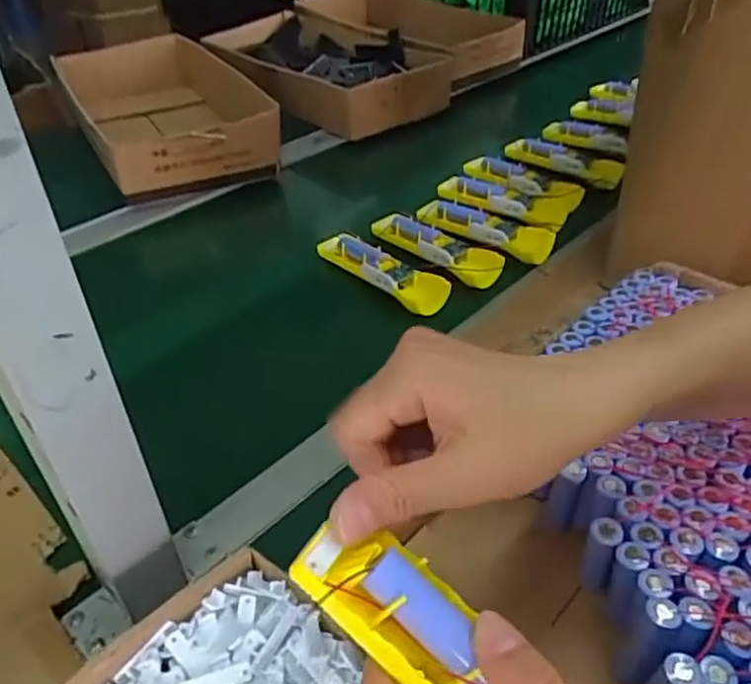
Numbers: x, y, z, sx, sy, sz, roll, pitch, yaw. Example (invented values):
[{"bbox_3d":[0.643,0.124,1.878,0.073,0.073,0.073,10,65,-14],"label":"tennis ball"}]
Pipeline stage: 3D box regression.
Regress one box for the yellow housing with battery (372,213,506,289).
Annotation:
[{"bbox_3d":[0.069,-0.106,0.707,0.165,0.026,0.048,32,51,31],"label":"yellow housing with battery"}]

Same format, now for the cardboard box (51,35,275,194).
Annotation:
[{"bbox_3d":[-0.289,-0.328,0.895,0.206,0.093,0.386,-20,45,-20],"label":"cardboard box"}]

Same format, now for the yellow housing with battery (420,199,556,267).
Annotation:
[{"bbox_3d":[0.125,-0.132,0.735,0.160,0.023,0.048,27,48,28],"label":"yellow housing with battery"}]

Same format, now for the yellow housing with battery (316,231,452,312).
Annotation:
[{"bbox_3d":[0.007,-0.078,0.675,0.161,0.027,0.045,31,50,30],"label":"yellow housing with battery"}]

